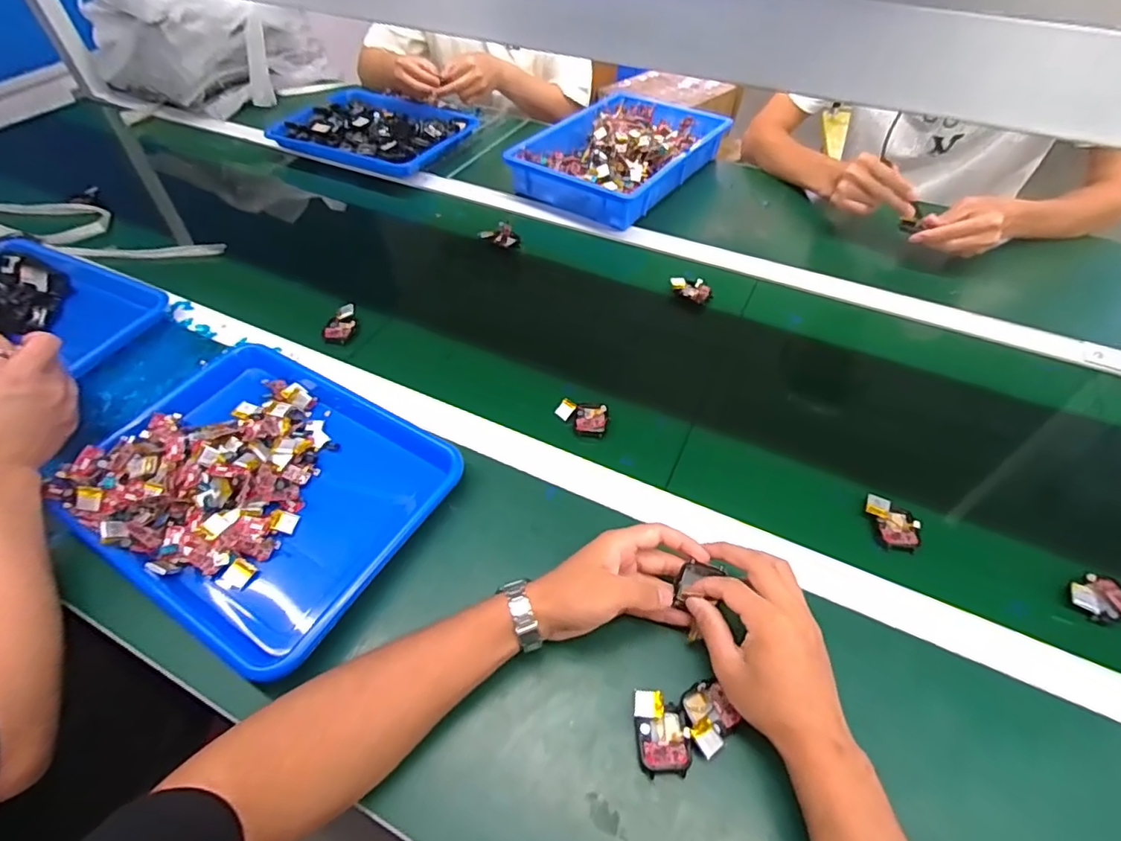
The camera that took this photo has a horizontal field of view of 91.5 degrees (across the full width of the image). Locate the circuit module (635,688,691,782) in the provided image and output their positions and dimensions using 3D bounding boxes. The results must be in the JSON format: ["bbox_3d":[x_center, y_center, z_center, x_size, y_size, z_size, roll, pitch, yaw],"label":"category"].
[{"bbox_3d":[0.076,0.231,0.406,0.038,0.009,0.054,-4,51,-3],"label":"circuit module"}]

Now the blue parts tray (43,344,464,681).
[{"bbox_3d":[-0.291,0.061,0.548,0.328,0.056,0.268,25,55,19],"label":"blue parts tray"}]

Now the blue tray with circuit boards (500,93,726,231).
[{"bbox_3d":[0.110,-0.469,0.958,0.243,0.069,0.378,31,57,23],"label":"blue tray with circuit boards"}]

